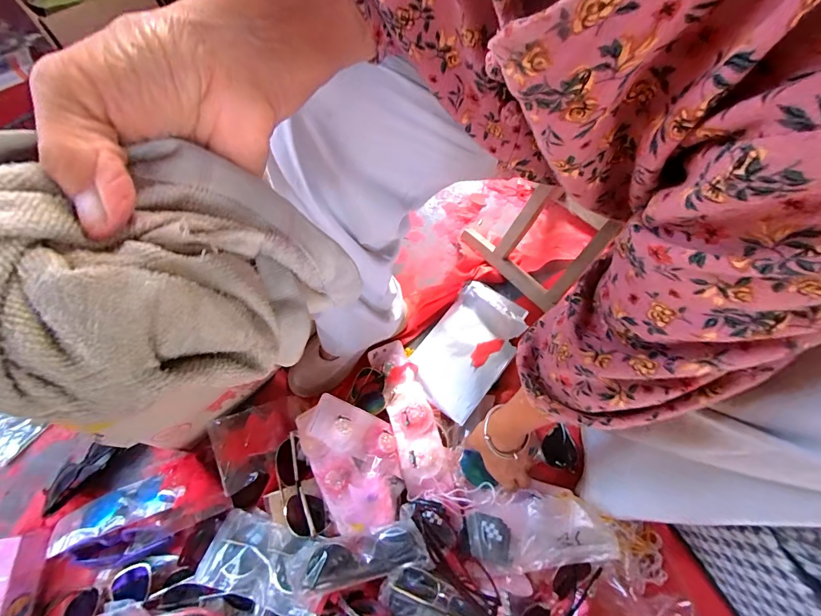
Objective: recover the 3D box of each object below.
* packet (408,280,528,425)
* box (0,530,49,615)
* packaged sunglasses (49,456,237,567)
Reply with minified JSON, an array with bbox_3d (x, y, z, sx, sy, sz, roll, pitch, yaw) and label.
[{"bbox_3d":[0.094,0.059,0.610,0.136,0.032,0.224,33,66,19],"label":"packet"},{"bbox_3d":[-0.552,0.370,0.497,0.075,0.033,0.105,-9,60,-3],"label":"box"},{"bbox_3d":[-0.381,0.289,0.520,0.255,0.045,0.104,-21,61,5],"label":"packaged sunglasses"}]

